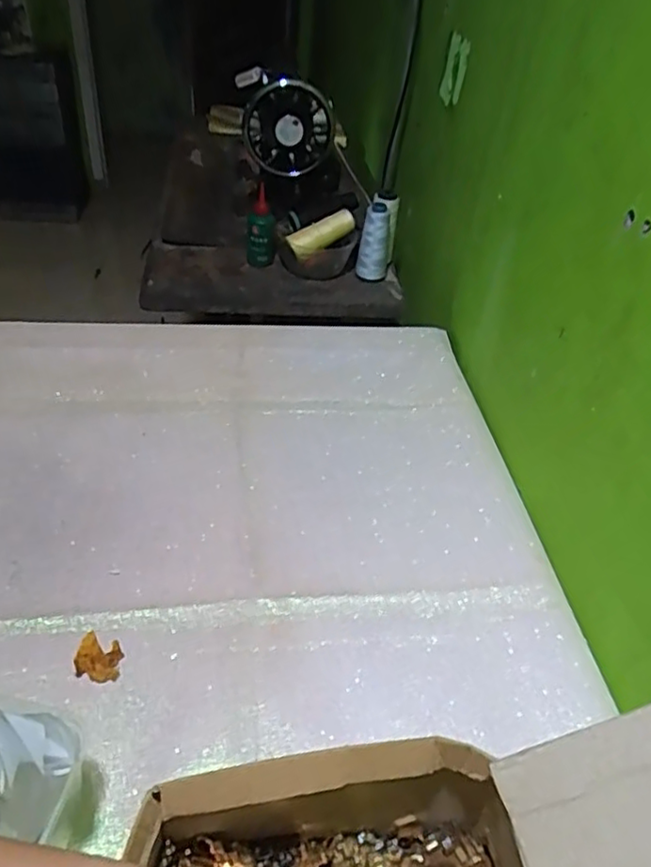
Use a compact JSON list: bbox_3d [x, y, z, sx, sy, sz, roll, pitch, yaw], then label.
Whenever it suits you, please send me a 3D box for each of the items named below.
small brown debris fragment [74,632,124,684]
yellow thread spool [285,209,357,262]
[{"bbox_3d":[-0.174,0.174,0.488,0.035,0.004,0.033,16,47,-7],"label":"small brown debris fragment"},{"bbox_3d":[-0.005,-0.309,0.975,0.109,0.033,0.035,-32,50,-12],"label":"yellow thread spool"}]

